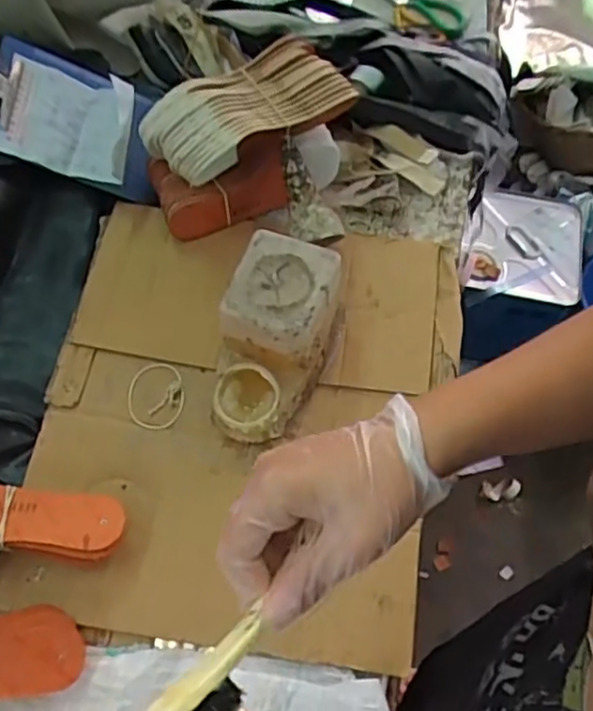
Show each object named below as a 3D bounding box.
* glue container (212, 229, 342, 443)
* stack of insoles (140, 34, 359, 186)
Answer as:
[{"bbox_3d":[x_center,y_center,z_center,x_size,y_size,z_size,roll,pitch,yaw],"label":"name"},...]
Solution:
[{"bbox_3d":[-0.027,-0.016,0.754,0.104,0.118,0.194,17,65,11],"label":"glue container"},{"bbox_3d":[-0.060,-0.297,0.834,0.238,0.057,0.142,-27,65,-12],"label":"stack of insoles"}]

